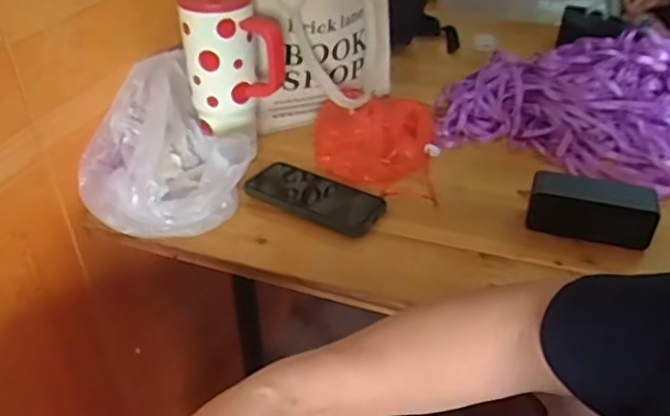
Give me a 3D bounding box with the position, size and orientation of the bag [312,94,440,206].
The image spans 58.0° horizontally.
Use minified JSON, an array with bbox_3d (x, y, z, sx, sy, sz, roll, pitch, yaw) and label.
[{"bbox_3d":[0.052,-0.092,0.801,0.159,0.051,0.188,4,37,5],"label":"bag"}]

